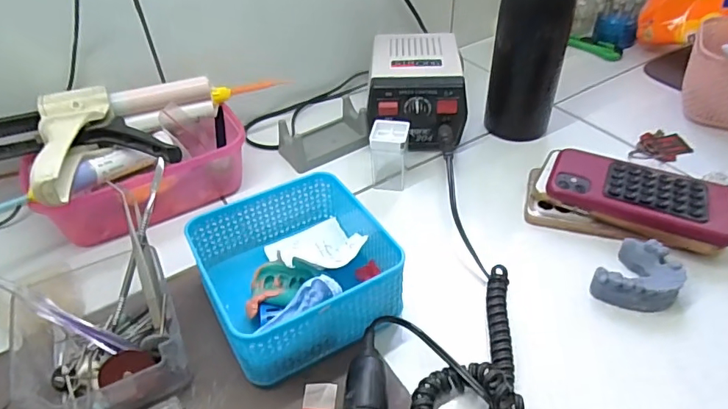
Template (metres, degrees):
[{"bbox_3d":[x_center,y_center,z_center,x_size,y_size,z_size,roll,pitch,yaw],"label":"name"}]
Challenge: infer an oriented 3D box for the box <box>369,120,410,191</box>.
[{"bbox_3d":[0.025,-0.050,0.497,0.036,0.057,0.034,2,42,6],"label":"box"}]

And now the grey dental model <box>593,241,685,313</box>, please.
[{"bbox_3d":[0.217,0.058,0.395,0.060,0.026,0.053,-32,49,-28],"label":"grey dental model"}]

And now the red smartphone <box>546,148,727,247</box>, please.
[{"bbox_3d":[0.246,-0.012,0.447,0.151,0.012,0.068,19,55,22],"label":"red smartphone"}]

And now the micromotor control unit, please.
[{"bbox_3d":[0.058,-0.122,0.555,0.101,0.078,0.135,1,42,5],"label":"micromotor control unit"}]

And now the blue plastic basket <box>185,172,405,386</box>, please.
[{"bbox_3d":[-0.053,0.048,0.389,0.132,0.057,0.142,-21,44,-19],"label":"blue plastic basket"}]

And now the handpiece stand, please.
[{"bbox_3d":[-0.045,-0.076,0.559,0.099,0.045,0.052,-25,46,-23],"label":"handpiece stand"}]

